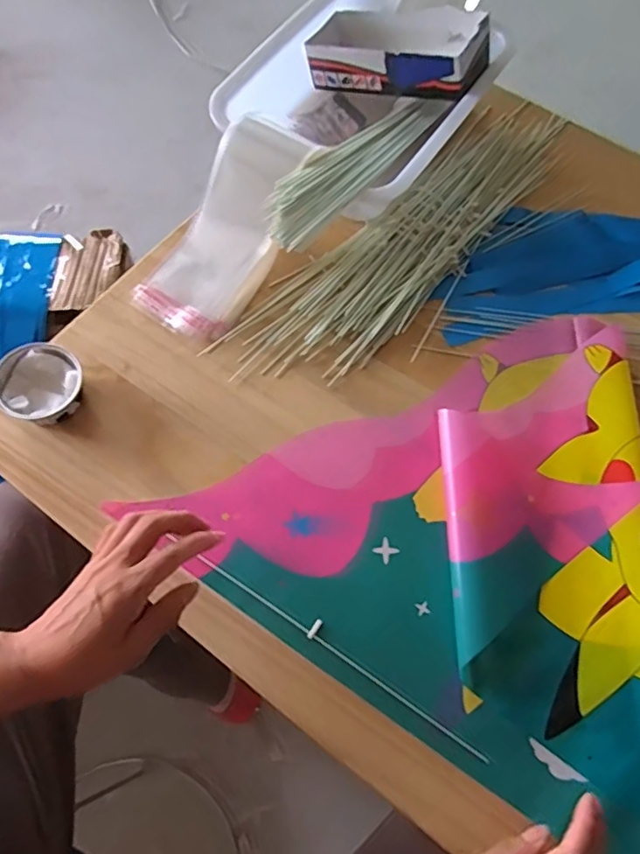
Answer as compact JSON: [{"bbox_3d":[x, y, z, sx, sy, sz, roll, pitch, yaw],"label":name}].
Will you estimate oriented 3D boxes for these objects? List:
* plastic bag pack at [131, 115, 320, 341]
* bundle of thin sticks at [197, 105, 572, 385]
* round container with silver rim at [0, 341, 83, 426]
[{"bbox_3d":[-0.103,-0.217,0.640,0.121,0.058,0.251,23,82,8],"label":"plastic bag pack"},{"bbox_3d":[0.110,-0.218,0.678,0.132,0.016,0.515,42,72,15],"label":"bundle of thin sticks"},{"bbox_3d":[-0.276,-0.041,0.585,0.080,0.035,0.076,1,67,-1],"label":"round container with silver rim"}]

